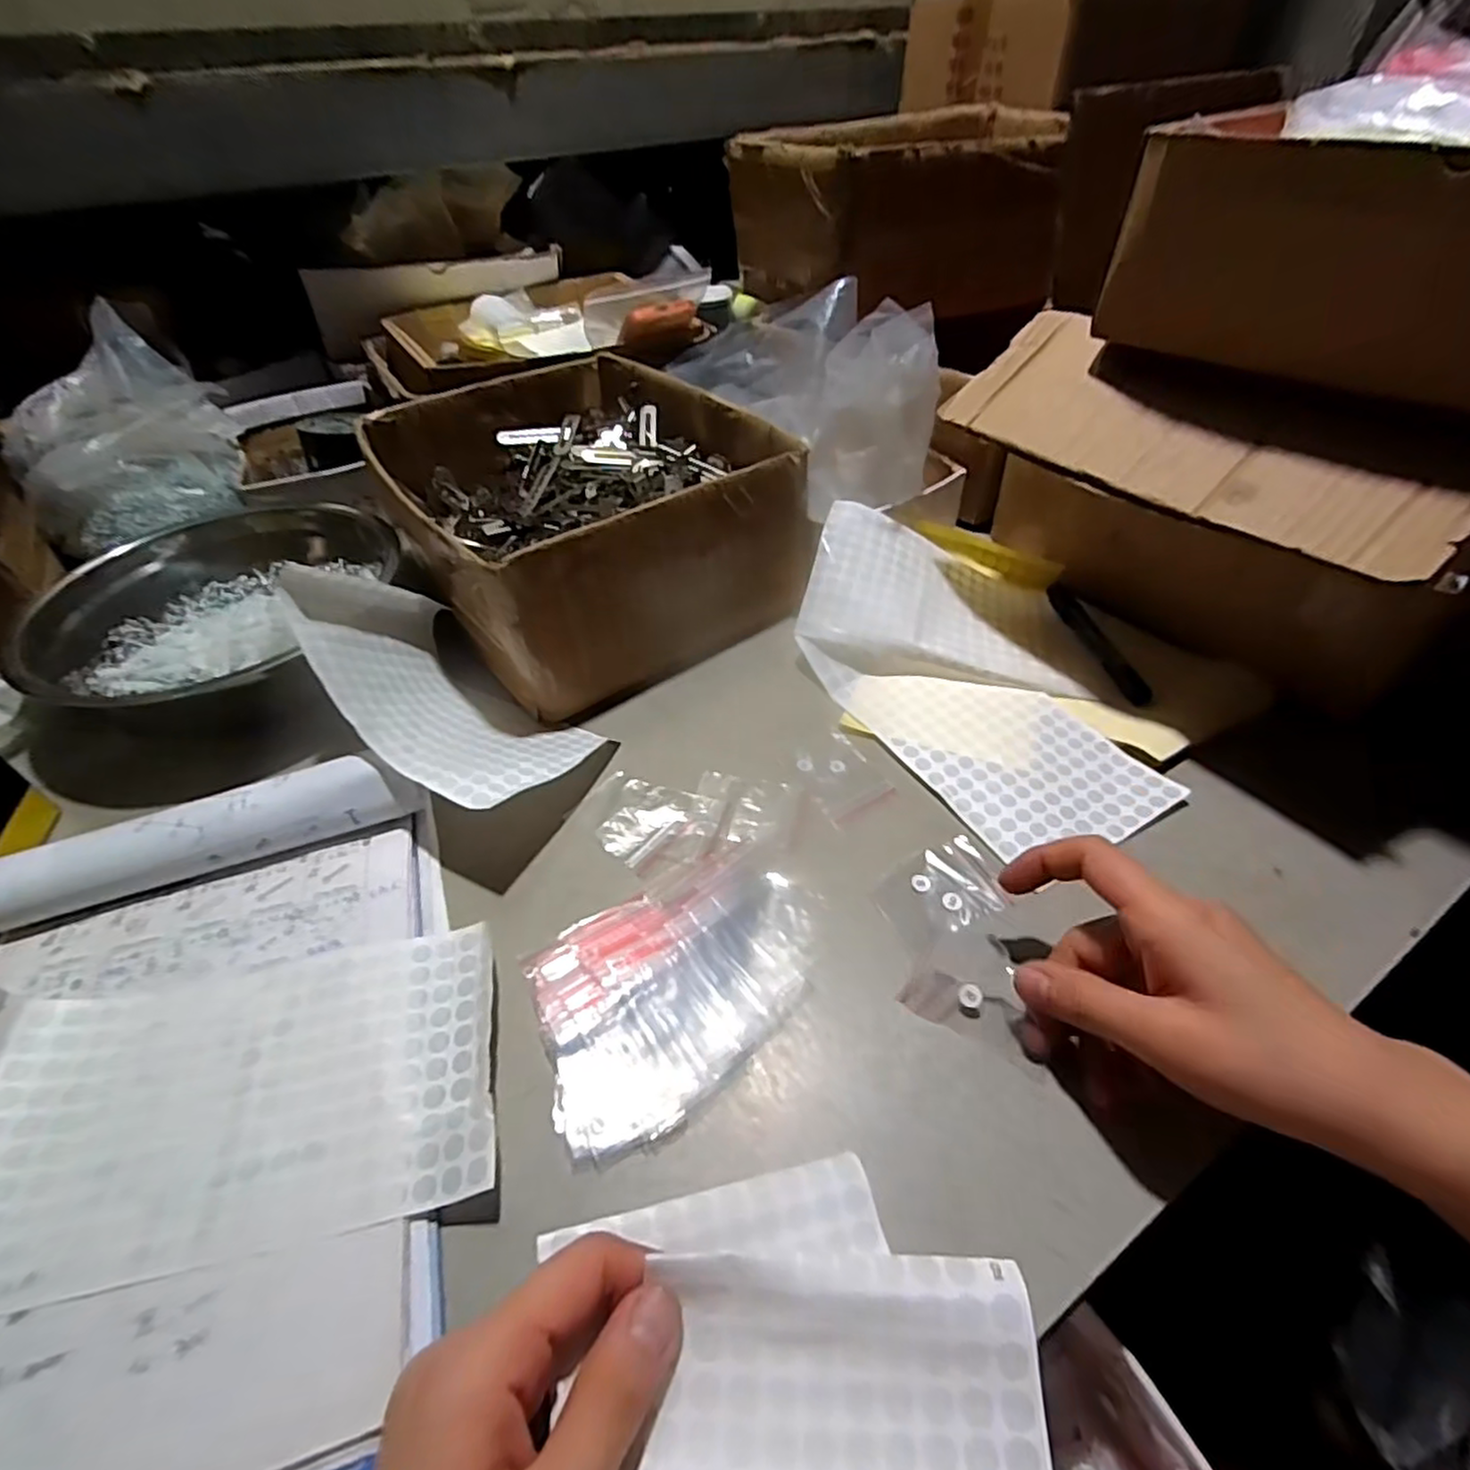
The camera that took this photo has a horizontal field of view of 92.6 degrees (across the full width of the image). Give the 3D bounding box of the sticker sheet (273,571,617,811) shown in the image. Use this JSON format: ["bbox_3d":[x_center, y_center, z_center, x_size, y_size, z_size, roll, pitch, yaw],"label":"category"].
[{"bbox_3d":[-0.186,-0.033,0.446,0.202,0.106,0.116,30,53,29],"label":"sticker sheet"}]

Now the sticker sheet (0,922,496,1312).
[{"bbox_3d":[-0.222,0.156,0.307,0.224,0.027,0.125,-11,45,-8],"label":"sticker sheet"}]

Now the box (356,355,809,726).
[{"bbox_3d":[-0.124,-0.188,0.586,0.257,0.122,0.319,-26,49,-22],"label":"box"}]

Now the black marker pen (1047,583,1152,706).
[{"bbox_3d":[0.270,-0.072,0.526,0.020,0.012,0.134,-6,45,-2],"label":"black marker pen"}]

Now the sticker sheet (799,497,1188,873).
[{"bbox_3d":[0.148,-0.044,0.488,0.140,0.048,0.303,-24,60,-20],"label":"sticker sheet"}]

